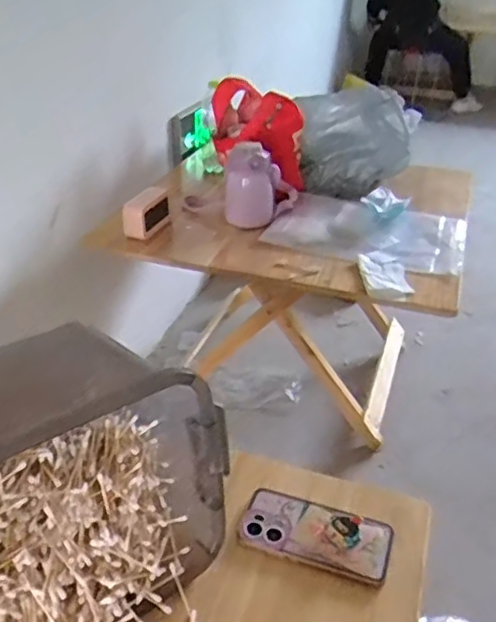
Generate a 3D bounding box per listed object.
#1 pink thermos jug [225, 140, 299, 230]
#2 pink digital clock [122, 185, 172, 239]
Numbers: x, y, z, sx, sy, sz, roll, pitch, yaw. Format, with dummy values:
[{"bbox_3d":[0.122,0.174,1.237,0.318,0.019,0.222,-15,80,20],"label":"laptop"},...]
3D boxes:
[{"bbox_3d":[0.029,-0.291,1.411,0.160,0.177,0.113,2,32,2],"label":"pink thermos jug"},{"bbox_3d":[-0.216,-0.213,1.359,0.057,0.077,0.131,13,34,18],"label":"pink digital clock"}]

